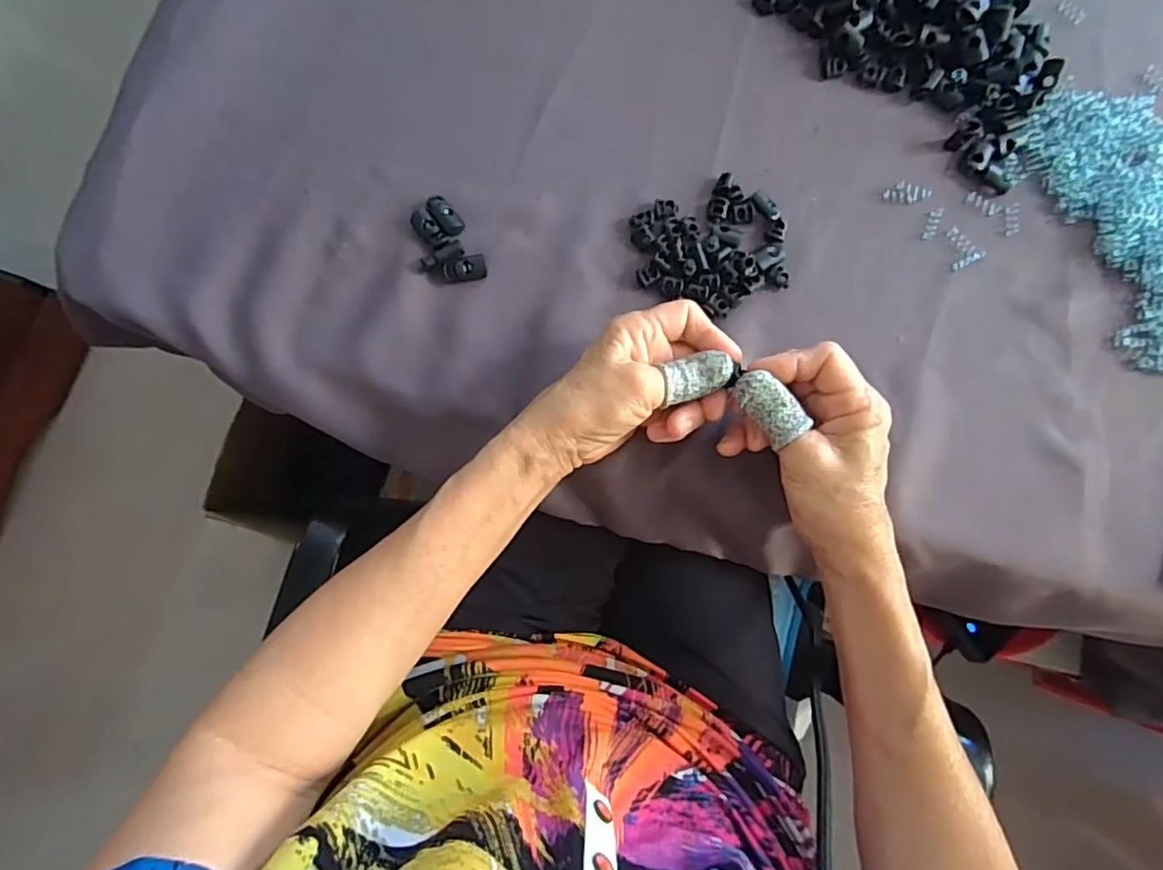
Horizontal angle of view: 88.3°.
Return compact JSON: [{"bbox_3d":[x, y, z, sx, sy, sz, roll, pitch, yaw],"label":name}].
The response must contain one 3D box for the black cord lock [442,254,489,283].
[{"bbox_3d":[-0.074,-0.105,0.377,0.026,0.008,0.014,-12,80,-1],"label":"black cord lock"}]

